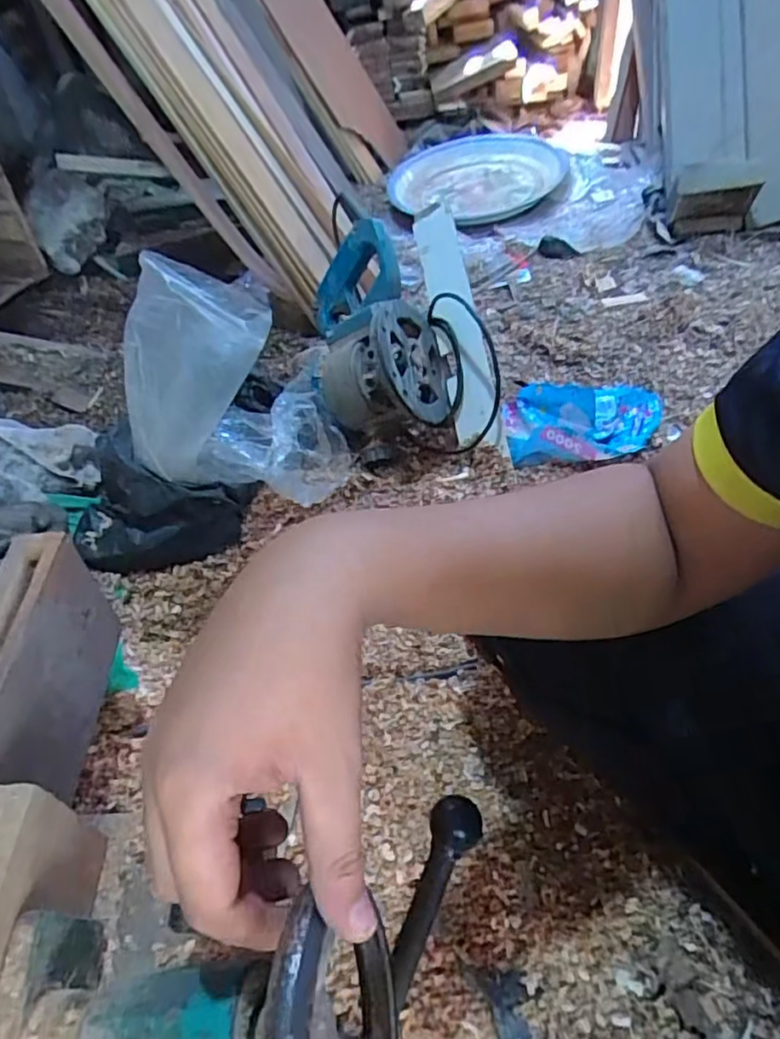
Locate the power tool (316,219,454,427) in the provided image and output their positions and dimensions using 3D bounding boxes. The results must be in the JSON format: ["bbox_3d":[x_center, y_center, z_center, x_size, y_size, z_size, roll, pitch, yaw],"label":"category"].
[{"bbox_3d":[-0.011,-0.237,0.796,0.159,0.150,0.235,-8,50,0],"label":"power tool"}]

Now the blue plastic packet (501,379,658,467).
[{"bbox_3d":[0.252,-0.139,0.809,0.212,0.066,0.148,-6,48,2],"label":"blue plastic packet"}]

